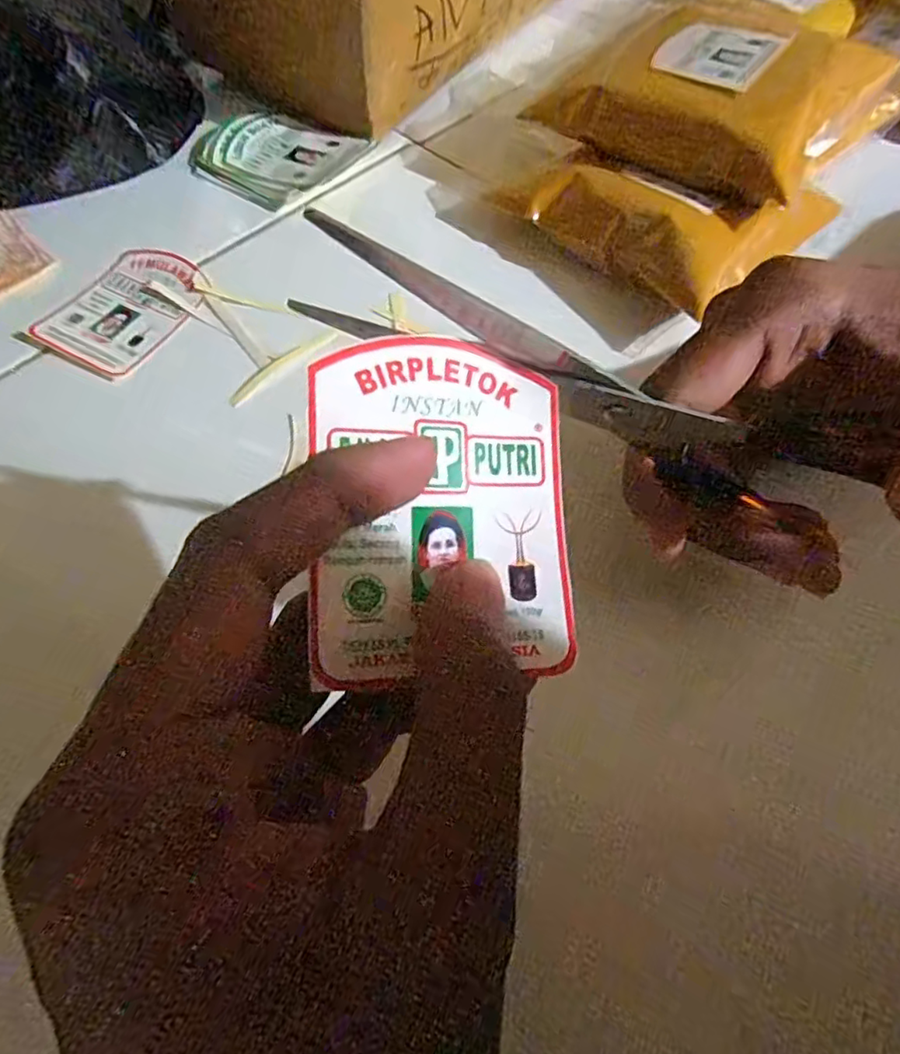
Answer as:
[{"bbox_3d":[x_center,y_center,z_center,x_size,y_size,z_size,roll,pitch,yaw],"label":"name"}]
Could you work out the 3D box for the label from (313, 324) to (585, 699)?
[{"bbox_3d":[0.000,-0.005,0.125,0.055,0.008,0.070,-1,89,-19],"label":"label"}]

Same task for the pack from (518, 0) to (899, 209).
[{"bbox_3d":[0.117,-0.192,0.271,0.127,0.042,0.077,35,66,18],"label":"pack"}]

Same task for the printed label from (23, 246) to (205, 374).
[{"bbox_3d":[-0.147,-0.101,0.277,0.053,0.006,0.068,22,63,12],"label":"printed label"}]

